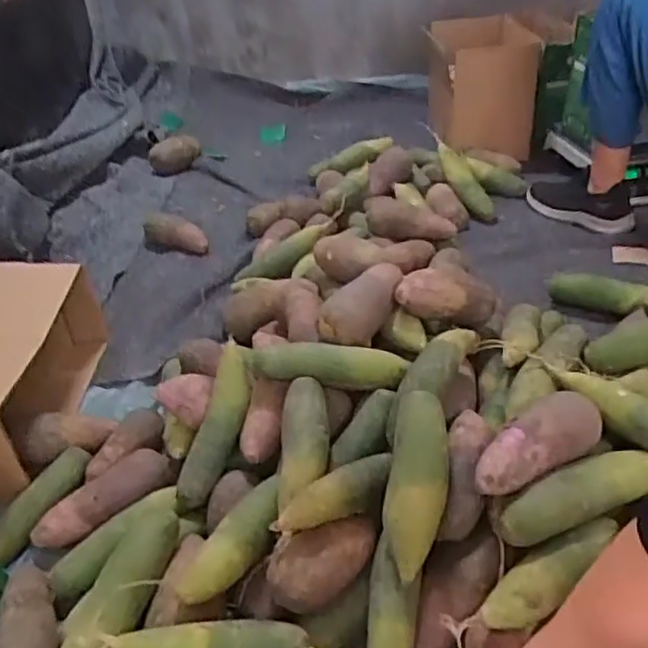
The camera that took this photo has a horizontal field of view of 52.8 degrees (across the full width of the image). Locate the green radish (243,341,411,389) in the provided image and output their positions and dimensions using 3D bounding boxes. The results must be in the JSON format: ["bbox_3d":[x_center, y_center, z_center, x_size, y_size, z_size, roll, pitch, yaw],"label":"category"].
[{"bbox_3d":[0.002,0.052,0.848,0.208,0.039,0.048,2,37,9],"label":"green radish"}]

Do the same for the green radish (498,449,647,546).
[{"bbox_3d":[0.278,0.179,0.695,0.209,0.045,0.047,-19,39,-20],"label":"green radish"}]

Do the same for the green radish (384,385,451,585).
[{"bbox_3d":[0.097,0.159,0.669,0.059,0.050,0.184,5,66,12],"label":"green radish"}]

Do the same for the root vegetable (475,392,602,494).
[{"bbox_3d":[0.233,0.124,0.708,0.168,0.051,0.051,-22,40,-23],"label":"root vegetable"}]

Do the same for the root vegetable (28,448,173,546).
[{"bbox_3d":[-0.278,0.221,0.817,0.180,0.047,0.049,-32,43,-14],"label":"root vegetable"}]

